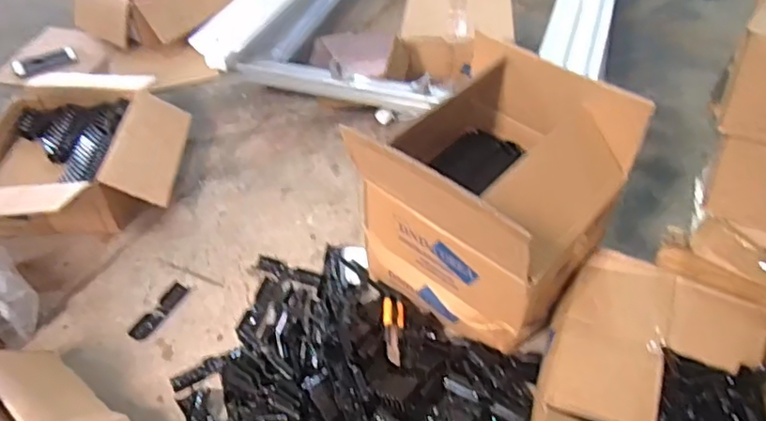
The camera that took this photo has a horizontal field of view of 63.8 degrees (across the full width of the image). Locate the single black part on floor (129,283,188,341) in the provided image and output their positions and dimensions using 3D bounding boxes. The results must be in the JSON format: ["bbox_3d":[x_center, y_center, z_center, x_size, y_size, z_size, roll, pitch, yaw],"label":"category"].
[{"bbox_3d":[-0.397,0.178,1.095,0.030,0.014,0.128,17,48,18],"label":"single black part on floor"}]

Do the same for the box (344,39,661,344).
[{"bbox_3d":[0.159,-0.009,0.995,0.336,0.368,0.321,33,53,29],"label":"box"}]

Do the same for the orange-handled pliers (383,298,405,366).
[{"bbox_3d":[0.018,0.192,0.992,0.034,0.025,0.139,-1,44,-1],"label":"orange-handled pliers"}]

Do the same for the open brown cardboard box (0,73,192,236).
[{"bbox_3d":[-0.627,-0.113,1.272,0.421,0.173,0.550,-6,44,-7],"label":"open brown cardboard box"}]

